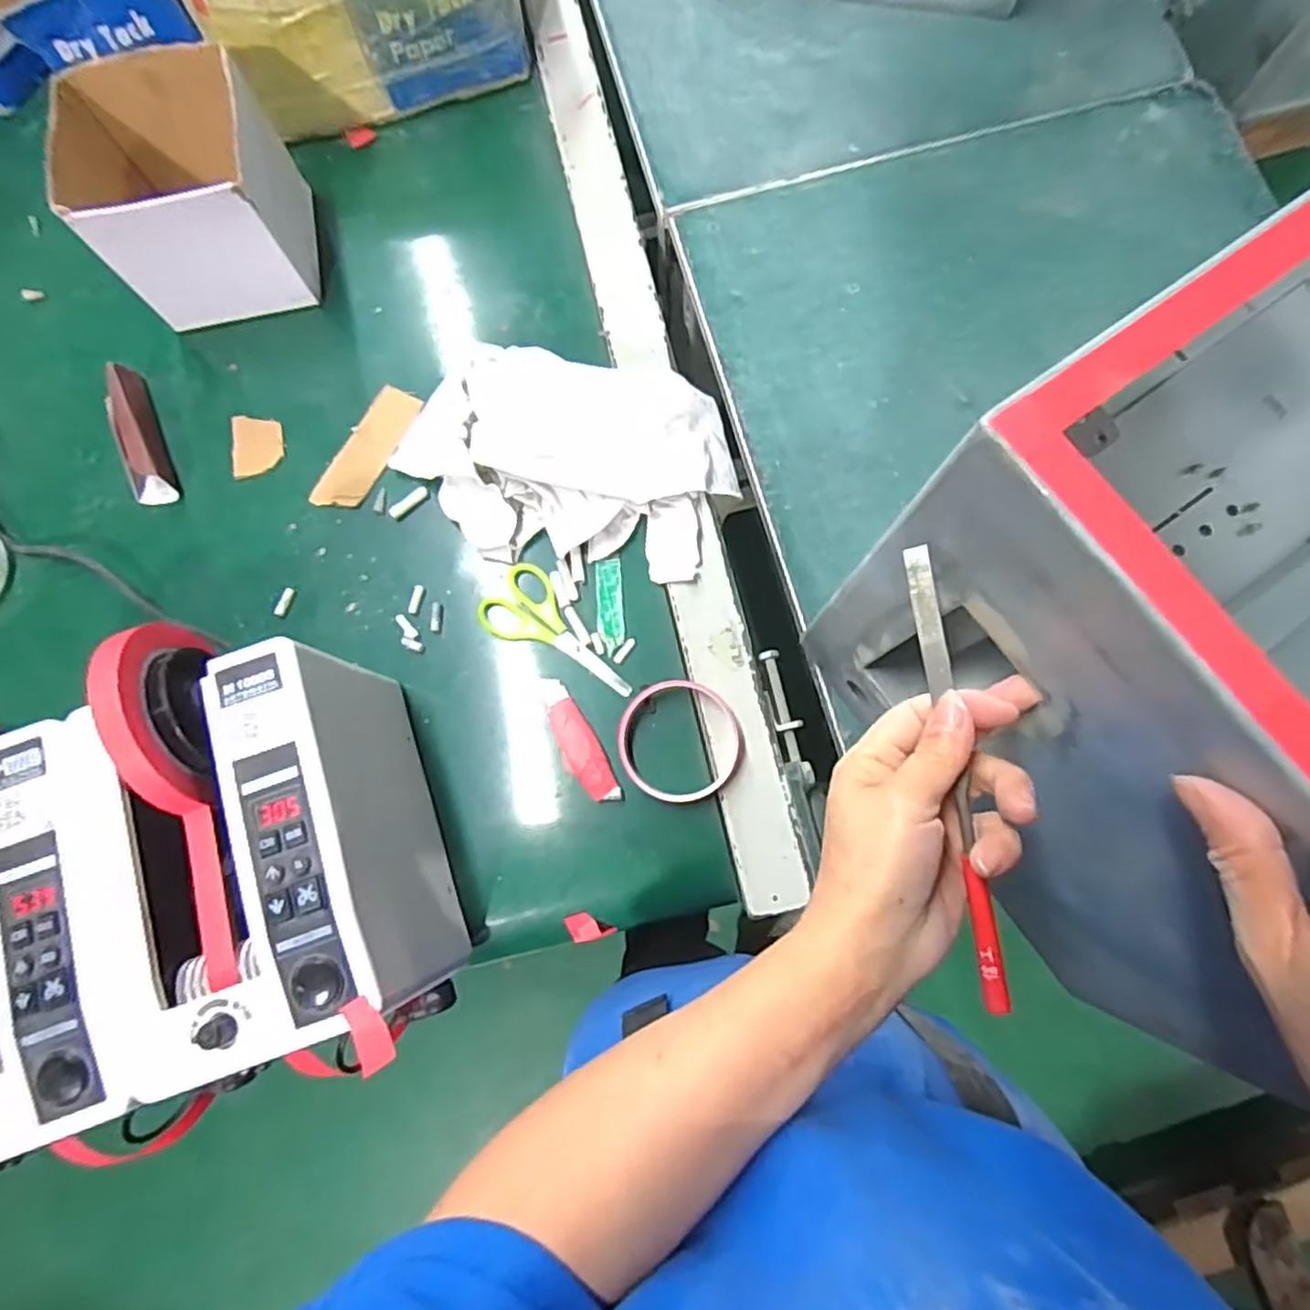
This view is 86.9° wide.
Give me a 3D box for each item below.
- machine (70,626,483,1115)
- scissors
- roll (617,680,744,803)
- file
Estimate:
[{"bbox_3d":[-0.227,0.111,0.421,0.143,0.161,0.249,-19,79,-3],"label":"machine"},{"bbox_3d":[-0.072,-0.011,0.523,0.130,0.010,0.058,42,82,8],"label":"scissors"},{"bbox_3d":[0.018,0.060,0.484,0.086,0.011,0.083,0,79,1],"label":"roll"},{"bbox_3d":[0.120,0.047,0.274,0.009,0.007,0.182,-8,85,-1],"label":"file"}]

